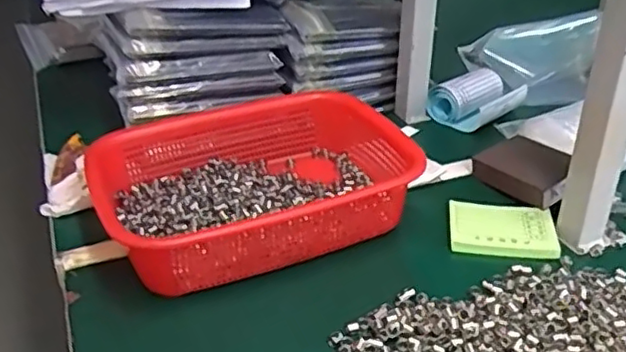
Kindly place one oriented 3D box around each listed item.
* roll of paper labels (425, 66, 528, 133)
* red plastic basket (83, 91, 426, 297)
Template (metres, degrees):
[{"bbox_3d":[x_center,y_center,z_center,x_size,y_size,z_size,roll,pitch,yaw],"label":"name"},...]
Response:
[{"bbox_3d":[0.212,-0.095,0.825,0.112,0.047,0.080,-20,36,-31],"label":"roll of paper labels"},{"bbox_3d":[-0.039,0.001,0.611,0.303,0.066,0.211,-14,33,-22],"label":"red plastic basket"}]

